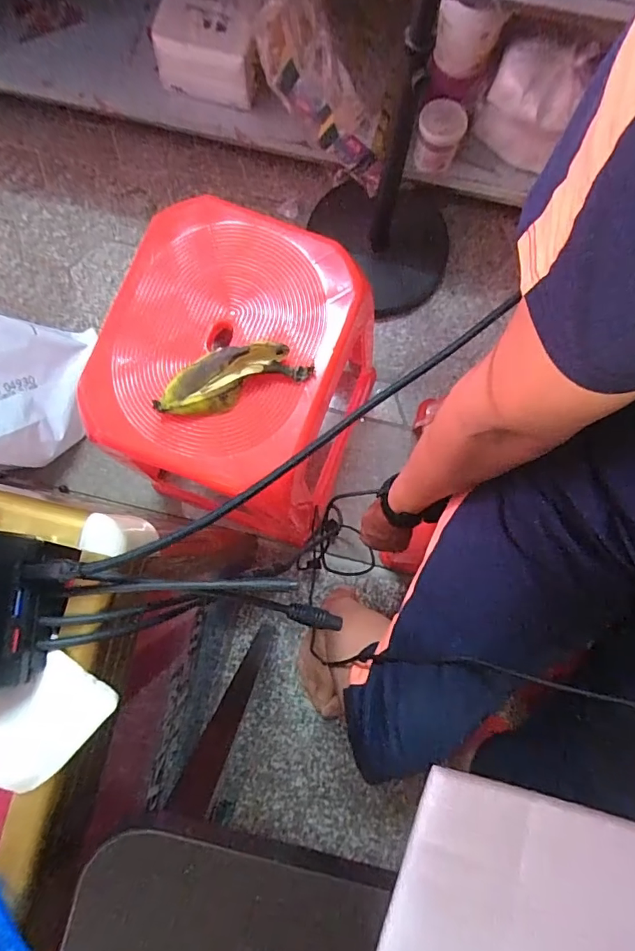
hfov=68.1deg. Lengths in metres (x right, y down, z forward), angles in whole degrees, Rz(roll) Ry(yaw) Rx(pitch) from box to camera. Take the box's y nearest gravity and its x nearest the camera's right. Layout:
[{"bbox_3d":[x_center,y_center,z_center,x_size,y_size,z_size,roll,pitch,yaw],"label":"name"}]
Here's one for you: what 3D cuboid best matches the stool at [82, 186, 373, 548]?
[{"bbox_3d":[-0.090,-0.106,0.743,0.306,0.481,0.339,21,84,2],"label":"stool"}]

